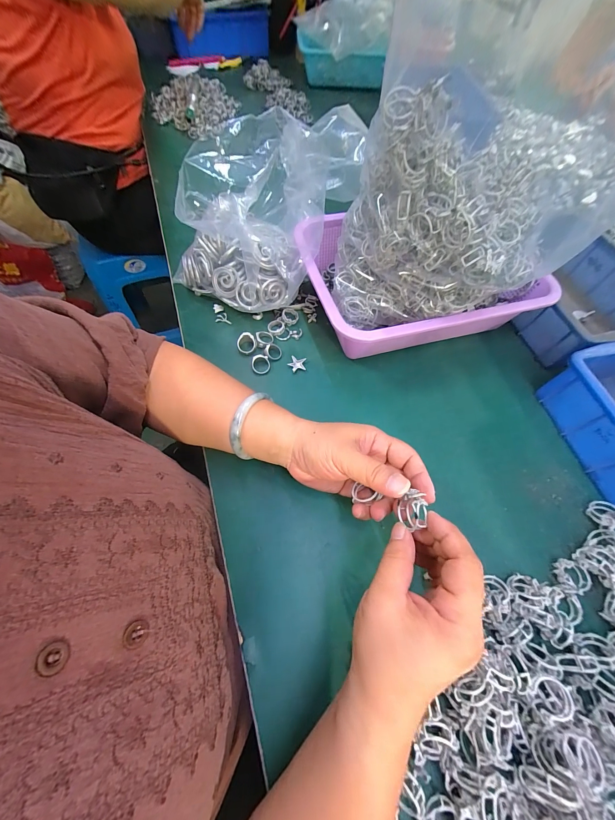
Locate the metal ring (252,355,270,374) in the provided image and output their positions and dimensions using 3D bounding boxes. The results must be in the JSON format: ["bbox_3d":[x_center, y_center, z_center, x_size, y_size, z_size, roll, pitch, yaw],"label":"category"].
[{"bbox_3d":[-0.060,-0.059,0.366,0.023,0.004,0.025,-1,81,-21],"label":"metal ring"}]

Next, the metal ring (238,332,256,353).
[{"bbox_3d":[-0.080,-0.088,0.371,0.024,0.015,0.023,1,64,-2],"label":"metal ring"}]

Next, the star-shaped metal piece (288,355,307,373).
[{"bbox_3d":[-0.014,-0.060,0.371,0.022,0.005,0.022,11,64,3],"label":"star-shaped metal piece"}]

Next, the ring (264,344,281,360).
[{"bbox_3d":[-0.046,-0.078,0.374,0.023,0.009,0.023,1,64,-2],"label":"ring"}]

